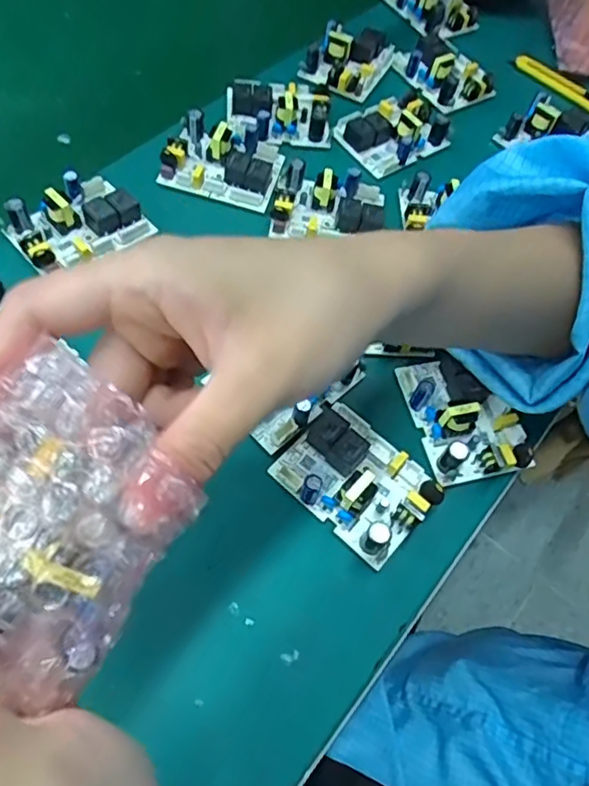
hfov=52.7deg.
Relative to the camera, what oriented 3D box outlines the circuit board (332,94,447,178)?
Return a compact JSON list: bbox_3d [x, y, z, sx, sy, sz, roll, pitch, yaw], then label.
[{"bbox_3d":[0.080,-0.209,0.470,0.079,0.021,0.058,-33,69,-23],"label":"circuit board"}]

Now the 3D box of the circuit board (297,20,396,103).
[{"bbox_3d":[0.047,-0.288,0.511,0.058,0.025,0.081,30,61,10],"label":"circuit board"}]

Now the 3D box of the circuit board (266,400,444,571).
[{"bbox_3d":[0.035,0.046,0.328,0.080,0.022,0.060,39,63,15],"label":"circuit board"}]

